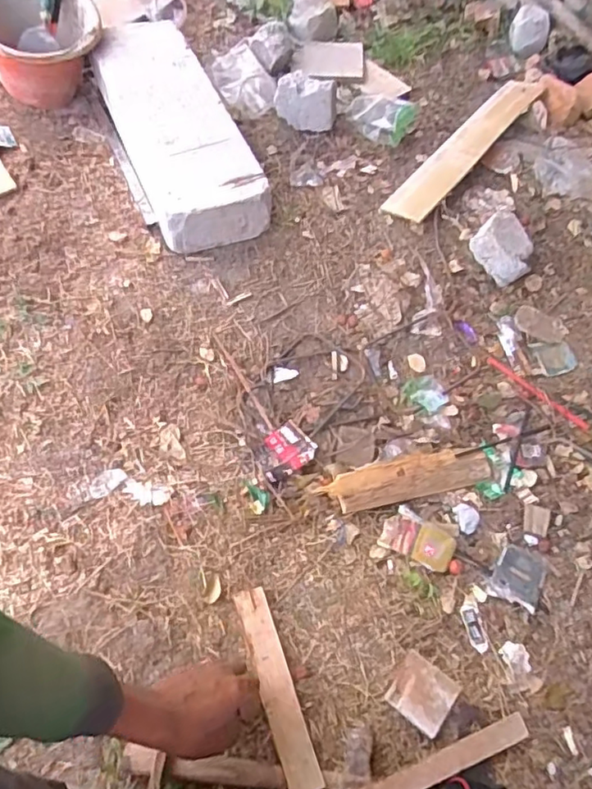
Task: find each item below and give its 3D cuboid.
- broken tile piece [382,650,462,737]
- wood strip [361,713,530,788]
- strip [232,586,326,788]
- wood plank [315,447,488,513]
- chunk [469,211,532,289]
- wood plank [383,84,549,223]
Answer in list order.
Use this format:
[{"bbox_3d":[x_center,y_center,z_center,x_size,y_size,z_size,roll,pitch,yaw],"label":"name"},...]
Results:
[{"bbox_3d":[0.157,0.367,0.714,0.072,0.006,0.074,35,52,19],"label":"broken tile piece"},{"bbox_3d":[0.173,0.421,0.664,0.235,0.017,0.027,-9,63,-23],"label":"wood strip"},{"bbox_3d":[-0.026,0.339,0.687,0.039,0.015,0.231,-16,52,-11],"label":"strip"},{"bbox_3d":[0.170,0.122,0.880,0.261,0.026,0.061,-11,61,-11],"label":"wood plank"},{"bbox_3d":[0.391,-0.279,1.078,0.106,0.063,0.120,-38,70,-22],"label":"chunk"},{"bbox_3d":[0.358,-0.523,1.218,0.100,0.026,0.497,27,64,34],"label":"wood plank"}]

